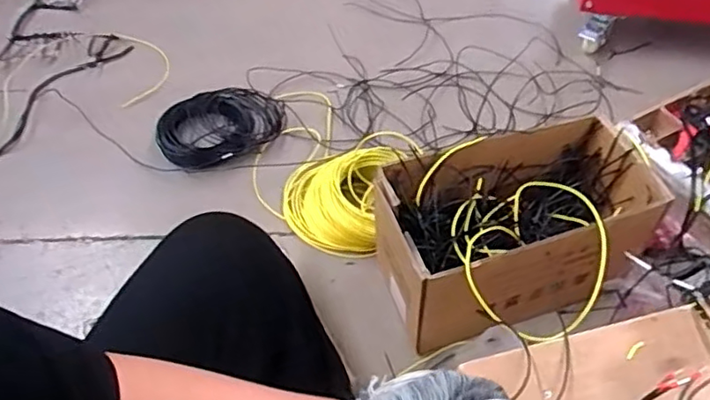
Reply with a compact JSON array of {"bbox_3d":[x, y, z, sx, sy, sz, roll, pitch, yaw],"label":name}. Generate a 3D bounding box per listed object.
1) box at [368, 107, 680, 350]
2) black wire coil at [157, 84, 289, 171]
[{"bbox_3d":[0.258,0.063,0.988,0.402,0.236,0.243,-14,52,-9],"label":"box"},{"bbox_3d":[-0.285,-0.157,1.310,0.273,0.059,0.186,-18,54,-10],"label":"black wire coil"}]

